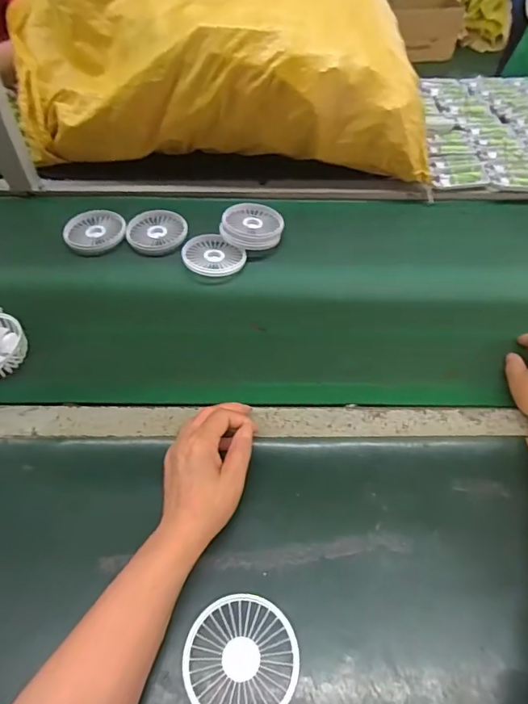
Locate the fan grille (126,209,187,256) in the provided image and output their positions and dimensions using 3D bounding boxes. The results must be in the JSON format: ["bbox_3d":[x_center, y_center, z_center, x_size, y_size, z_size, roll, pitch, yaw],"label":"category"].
[{"bbox_3d":[-0.161,-0.183,0.699,0.088,0.018,0.088,-1,53,1],"label":"fan grille"}]

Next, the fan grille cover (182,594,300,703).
[{"bbox_3d":[-0.018,0.247,0.373,0.088,0.009,0.088,9,54,8],"label":"fan grille cover"}]

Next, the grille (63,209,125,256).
[{"bbox_3d":[-0.254,-0.181,0.700,0.082,0.016,0.091,14,55,12],"label":"grille"}]

